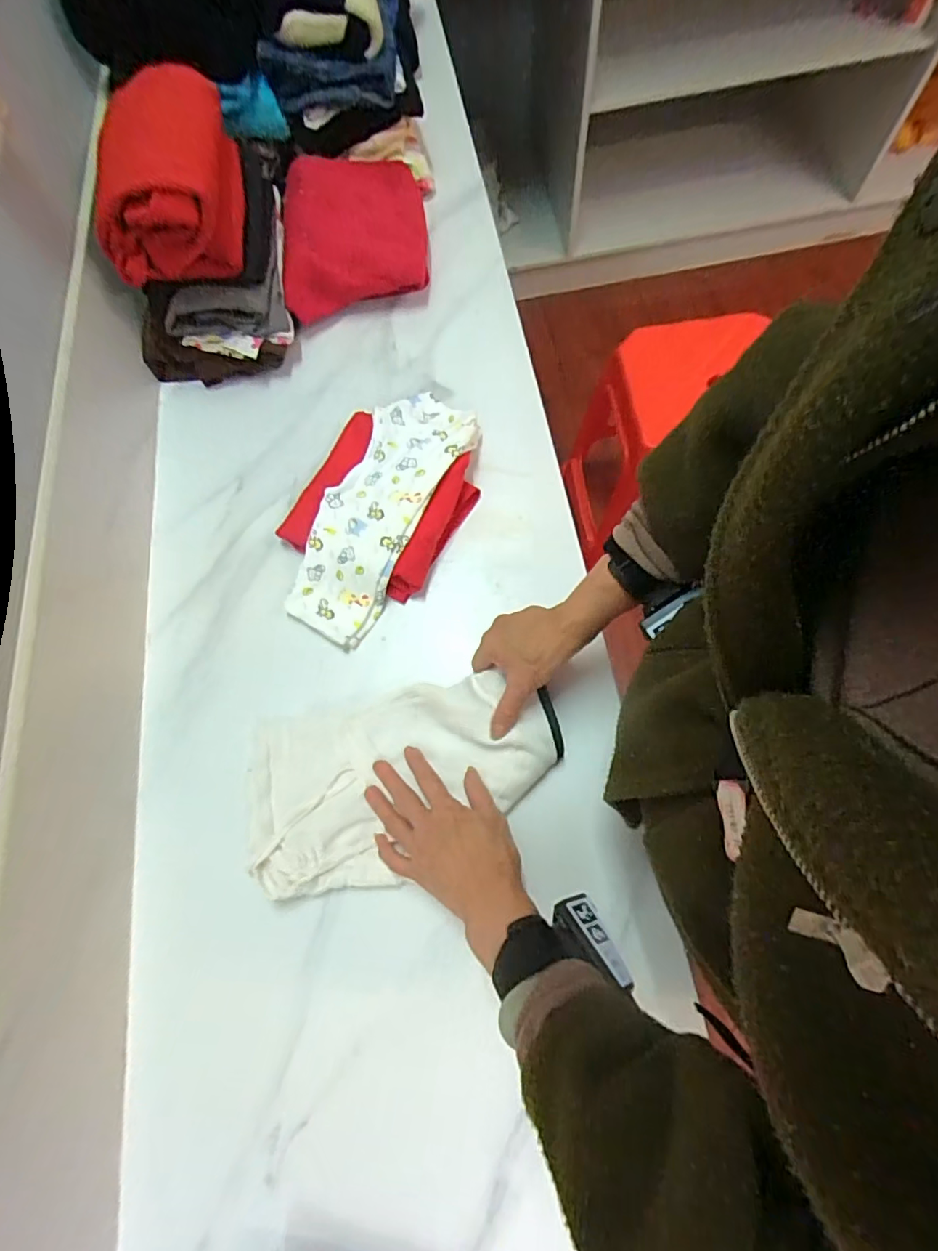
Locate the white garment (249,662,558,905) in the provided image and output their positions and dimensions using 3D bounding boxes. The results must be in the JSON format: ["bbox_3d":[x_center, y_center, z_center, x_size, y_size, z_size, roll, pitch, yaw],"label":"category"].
[{"bbox_3d":[-0.057,0.140,0.495,0.280,0.029,0.159,-12,68,3],"label":"white garment"}]

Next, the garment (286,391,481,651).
[{"bbox_3d":[-0.098,-0.134,0.597,0.122,0.056,0.304,26,74,13],"label":"garment"}]

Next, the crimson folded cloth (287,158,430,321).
[{"bbox_3d":[-0.149,-0.521,0.726,0.181,0.067,0.243,-6,69,3],"label":"crimson folded cloth"}]

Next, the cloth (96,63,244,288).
[{"bbox_3d":[-0.337,-0.517,0.608,0.133,0.112,0.219,-5,69,3],"label":"cloth"}]

